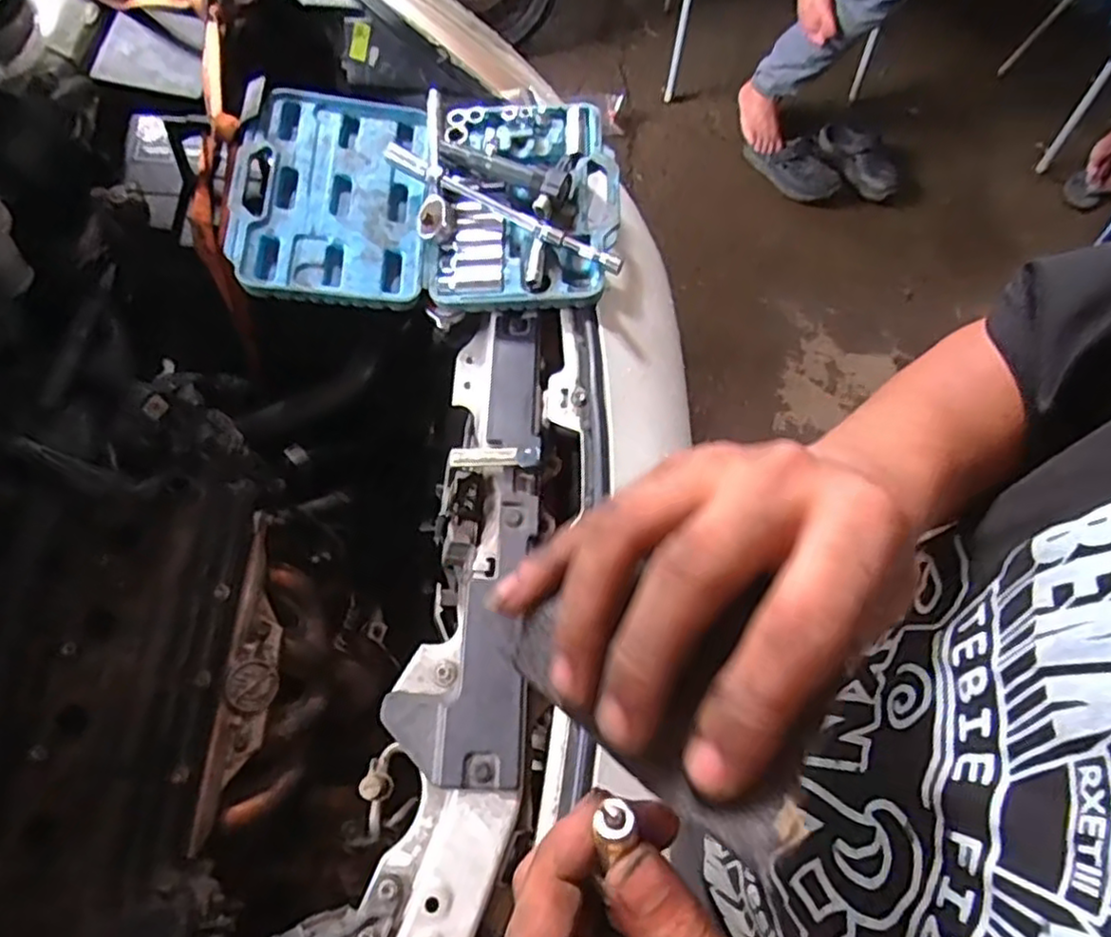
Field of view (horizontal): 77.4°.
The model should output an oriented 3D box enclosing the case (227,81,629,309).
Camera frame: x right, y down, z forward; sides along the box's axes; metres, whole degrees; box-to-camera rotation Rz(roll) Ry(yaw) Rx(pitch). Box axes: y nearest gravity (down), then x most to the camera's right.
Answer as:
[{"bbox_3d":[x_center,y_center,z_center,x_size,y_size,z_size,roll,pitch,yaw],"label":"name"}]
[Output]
[{"bbox_3d":[-0.133,-0.294,0.731,0.389,0.058,0.265,0,65,-1],"label":"case"}]

